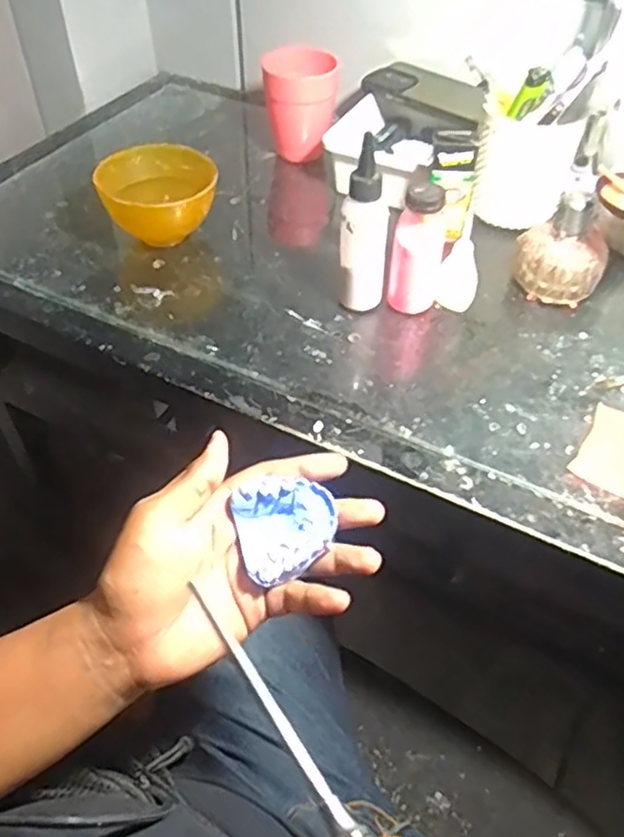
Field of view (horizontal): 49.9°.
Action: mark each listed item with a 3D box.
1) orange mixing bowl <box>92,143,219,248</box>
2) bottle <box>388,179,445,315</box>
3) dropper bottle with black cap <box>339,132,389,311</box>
[{"bbox_3d":[-0.147,-0.209,0.648,0.110,0.064,0.102,-18,51,-15],"label":"orange mixing bowl"},{"bbox_3d":[0.089,-0.143,0.561,0.039,0.118,0.037,10,50,8],"label":"bottle"},{"bbox_3d":[0.042,-0.150,0.551,0.037,0.141,0.029,2,49,2],"label":"dropper bottle with black cap"}]

